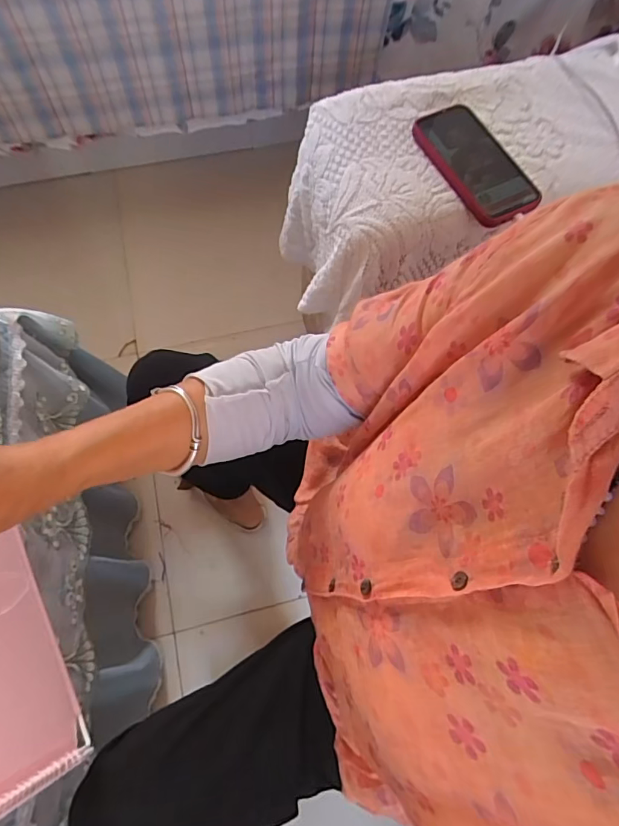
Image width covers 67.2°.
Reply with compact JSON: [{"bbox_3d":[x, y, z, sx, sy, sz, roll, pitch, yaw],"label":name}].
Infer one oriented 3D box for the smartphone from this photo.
[{"bbox_3d":[0.196,-0.297,0.549,0.089,0.014,0.173,-28,72,-12],"label":"smartphone"}]

